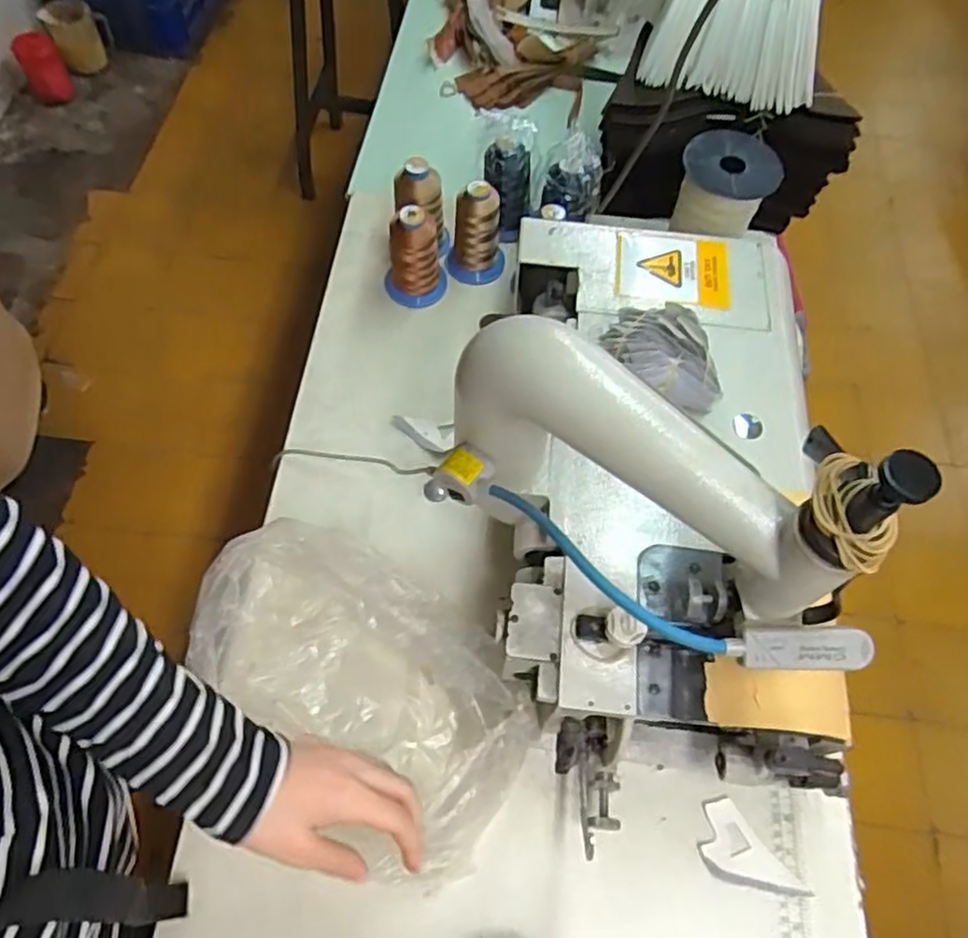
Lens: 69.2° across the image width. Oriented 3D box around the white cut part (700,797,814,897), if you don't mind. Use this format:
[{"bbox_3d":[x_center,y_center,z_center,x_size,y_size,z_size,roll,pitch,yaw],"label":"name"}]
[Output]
[{"bbox_3d":[0.208,0.312,0.560,0.047,0.008,0.089,-33,69,-18],"label":"white cut part"}]

